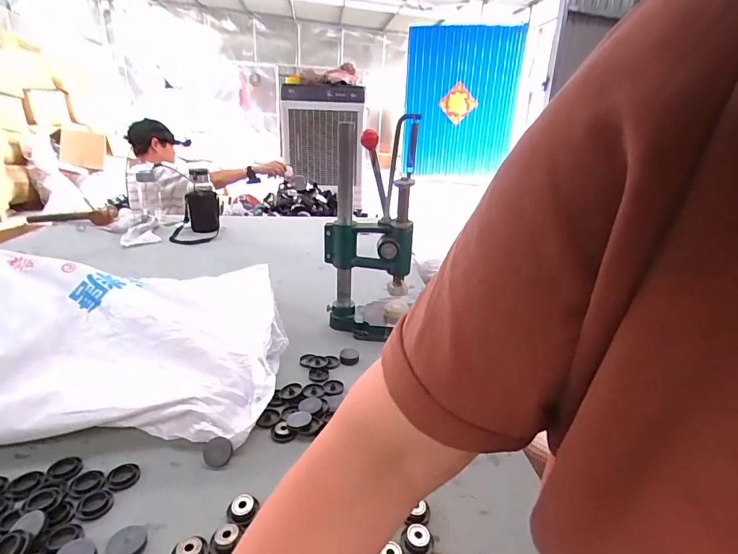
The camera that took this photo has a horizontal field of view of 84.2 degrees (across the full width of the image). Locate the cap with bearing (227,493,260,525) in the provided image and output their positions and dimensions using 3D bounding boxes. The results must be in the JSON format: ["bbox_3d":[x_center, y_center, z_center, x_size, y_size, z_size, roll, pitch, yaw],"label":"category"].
[{"bbox_3d":[-0.133,0.239,0.421,0.032,0.013,0.035,4,20,-1],"label":"cap with bearing"}]

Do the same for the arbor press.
[{"bbox_3d":[-0.004,-0.086,0.783,0.156,0.375,0.179,1,21,-6],"label":"arbor press"}]

